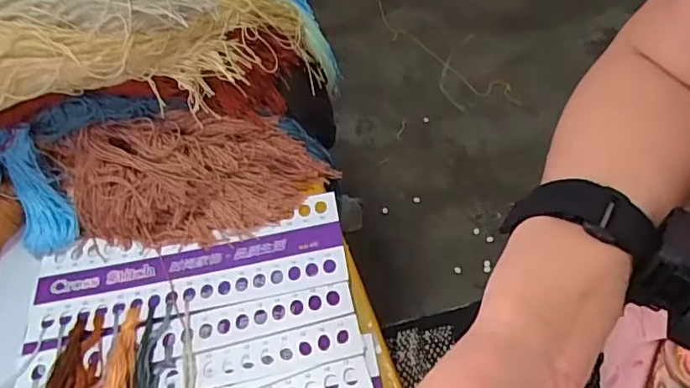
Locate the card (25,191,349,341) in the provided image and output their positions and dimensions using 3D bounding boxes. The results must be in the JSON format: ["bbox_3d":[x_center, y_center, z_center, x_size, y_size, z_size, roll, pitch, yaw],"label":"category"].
[{"bbox_3d":[-0.120,0.055,0.420,0.236,0.004,0.079,-11,54,0],"label":"card"}]

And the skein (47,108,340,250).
[{"bbox_3d":[-0.121,-0.015,0.428,0.213,0.068,0.085,-14,54,-1],"label":"skein"}]

